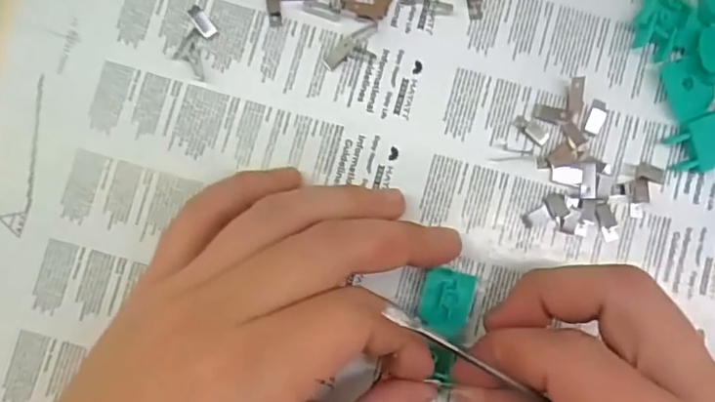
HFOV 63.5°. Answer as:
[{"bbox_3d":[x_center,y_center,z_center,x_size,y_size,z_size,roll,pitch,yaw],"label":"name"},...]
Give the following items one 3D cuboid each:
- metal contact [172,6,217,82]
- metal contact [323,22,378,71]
[{"bbox_3d":[-0.062,-0.061,0.220,0.013,0.004,0.026,16,86,0],"label":"metal contact"},{"bbox_3d":[-0.001,-0.058,0.222,0.024,0.005,0.011,-31,87,-3],"label":"metal contact"}]

